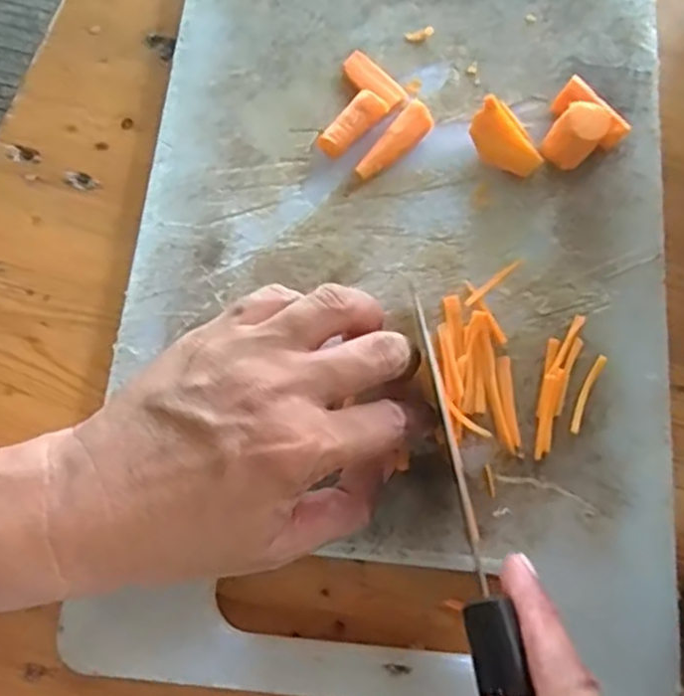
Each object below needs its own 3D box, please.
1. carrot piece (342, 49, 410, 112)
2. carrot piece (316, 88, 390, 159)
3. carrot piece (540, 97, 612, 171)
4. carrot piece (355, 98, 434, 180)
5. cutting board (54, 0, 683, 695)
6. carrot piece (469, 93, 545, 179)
[{"bbox_3d":[0.016,-0.134,0.365,0.037,0.009,0.018,44,76,11],"label":"carrot piece"},{"bbox_3d":[0.006,-0.109,0.355,0.016,0.012,0.039,37,75,9],"label":"carrot piece"},{"bbox_3d":[0.111,-0.101,0.349,0.023,0.035,0.018,35,75,5],"label":"carrot piece"},{"bbox_3d":[0.026,-0.099,0.353,0.015,0.014,0.046,39,75,10],"label":"carrot piece"},{"bbox_3d":[0.032,-0.051,0.342,0.244,0.021,0.396,6,72,0],"label":"cutting board"},{"bbox_3d":[0.080,-0.100,0.354,0.038,0.020,0.025,32,74,8],"label":"carrot piece"}]

